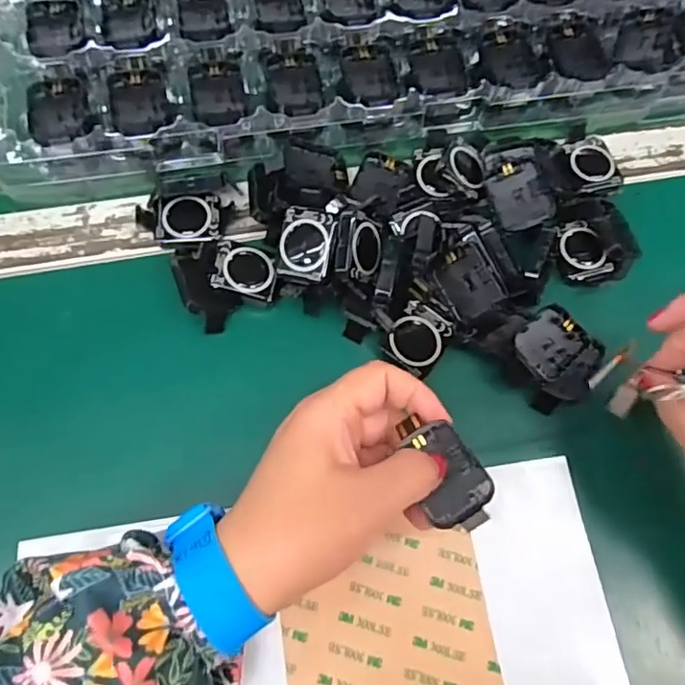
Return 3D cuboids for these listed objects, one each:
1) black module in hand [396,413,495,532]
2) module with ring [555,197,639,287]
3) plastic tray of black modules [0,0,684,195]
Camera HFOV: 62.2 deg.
[{"bbox_3d":[0.045,0.058,0.249,0.030,0.013,0.050,-27,73,-11],"label":"black module in hand"},{"bbox_3d":[0.156,-0.060,0.350,0.052,0.019,0.050,-14,72,-9],"label":"module with ring"},{"bbox_3d":[0.008,-0.288,0.404,0.491,0.035,0.358,-7,71,-7],"label":"plastic tray of black modules"}]

